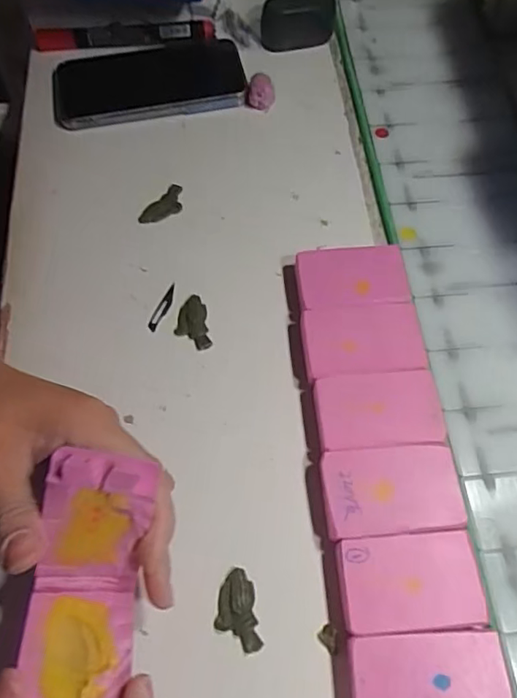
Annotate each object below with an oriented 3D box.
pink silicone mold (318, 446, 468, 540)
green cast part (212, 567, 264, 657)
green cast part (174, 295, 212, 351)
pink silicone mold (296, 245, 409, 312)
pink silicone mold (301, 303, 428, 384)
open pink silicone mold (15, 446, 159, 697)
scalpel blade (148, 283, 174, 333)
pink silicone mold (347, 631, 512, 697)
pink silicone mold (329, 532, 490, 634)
[{"bbox_3d":[0.069,0.076,0.293,0.070,0.013,0.044,-4,64,-1],"label":"pink silicone mold"},{"bbox_3d":[-0.011,0.132,0.276,0.021,0.004,0.038,-10,65,-4],"label":"green cast part"},{"bbox_3d":[-0.042,-0.016,0.347,0.021,0.004,0.037,-10,65,-3],"label":"green cast part"},{"bbox_3d":[0.058,-0.042,0.351,0.067,0.019,0.043,-5,64,-1],"label":"pink silicone mold"},{"bbox_3d":[0.063,-0.003,0.331,0.070,0.014,0.044,-5,64,-1],"label":"pink silicone mold"},{"bbox_3d":[-0.074,0.100,0.232,0.049,0.047,0.108,5,79,4],"label":"open pink silicone mold"},{"bbox_3d":[-0.061,-0.027,0.355,0.007,0.004,0.037,21,67,11],"label":"scalpel blade"},{"bbox_3d":[0.078,0.157,0.256,0.069,0.018,0.044,-3,64,0],"label":"pink silicone mold"},{"bbox_3d":[0.074,0.116,0.275,0.068,0.015,0.042,-4,64,-1],"label":"pink silicone mold"}]

